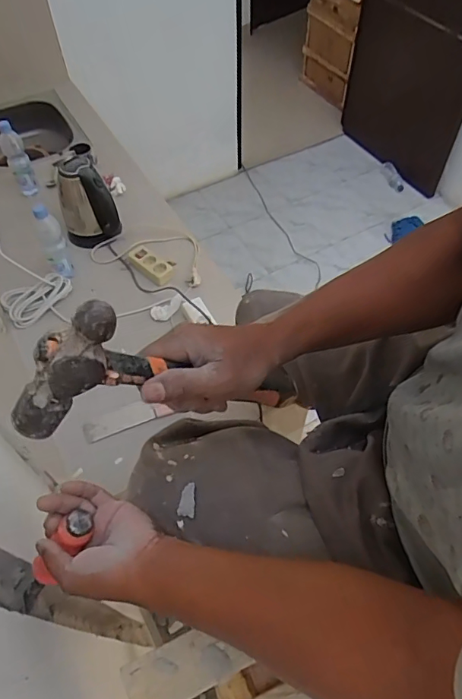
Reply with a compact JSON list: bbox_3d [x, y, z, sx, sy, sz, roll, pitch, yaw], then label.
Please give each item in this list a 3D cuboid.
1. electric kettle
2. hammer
[{"bbox_3d":[-0.417,-0.428,1.384,0.152,0.234,0.176,-19,56,-12],"label":"electric kettle"},{"bbox_3d":[-0.034,0.030,0.407,0.268,0.105,0.030,11,39,-46],"label":"hammer"}]

